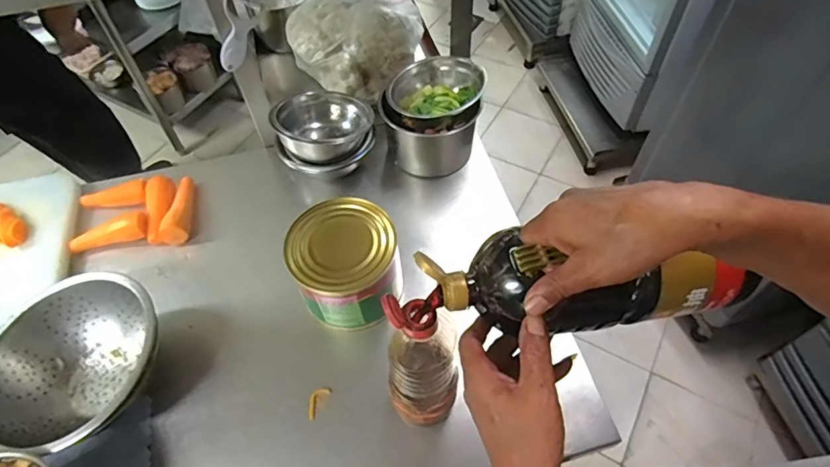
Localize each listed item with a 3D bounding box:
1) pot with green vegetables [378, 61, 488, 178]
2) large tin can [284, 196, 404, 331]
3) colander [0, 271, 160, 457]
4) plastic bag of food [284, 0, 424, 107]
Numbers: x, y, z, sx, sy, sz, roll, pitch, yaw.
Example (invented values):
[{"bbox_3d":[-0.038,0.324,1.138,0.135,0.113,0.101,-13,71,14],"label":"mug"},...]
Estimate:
[{"bbox_3d":[0.036,-0.204,0.872,0.149,0.152,0.159,-1,55,1],"label":"pot with green vegetables"},{"bbox_3d":[-0.096,0.056,0.706,0.145,0.134,0.155,-1,55,1],"label":"large tin can"},{"bbox_3d":[-0.444,0.177,0.654,0.204,0.107,0.215,-1,55,1],"label":"colander"},{"bbox_3d":[-0.105,-0.422,1.037,0.244,0.132,0.265,32,62,22],"label":"plastic bag of food"}]

